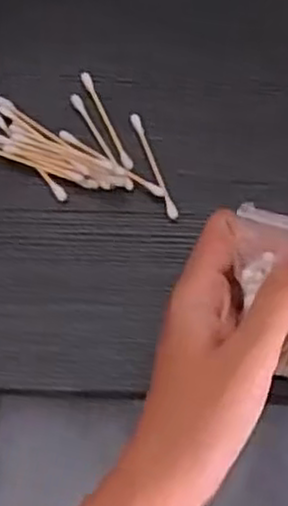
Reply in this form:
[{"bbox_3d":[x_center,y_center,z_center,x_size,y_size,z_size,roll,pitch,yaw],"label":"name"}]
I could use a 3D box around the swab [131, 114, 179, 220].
[{"bbox_3d":[0.006,-0.049,0.404,0.007,0.004,0.070,-17,66,-8],"label":"swab"}]

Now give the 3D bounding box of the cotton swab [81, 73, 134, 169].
[{"bbox_3d":[-0.021,-0.075,0.418,0.007,0.008,0.069,-21,66,-9],"label":"cotton swab"}]

